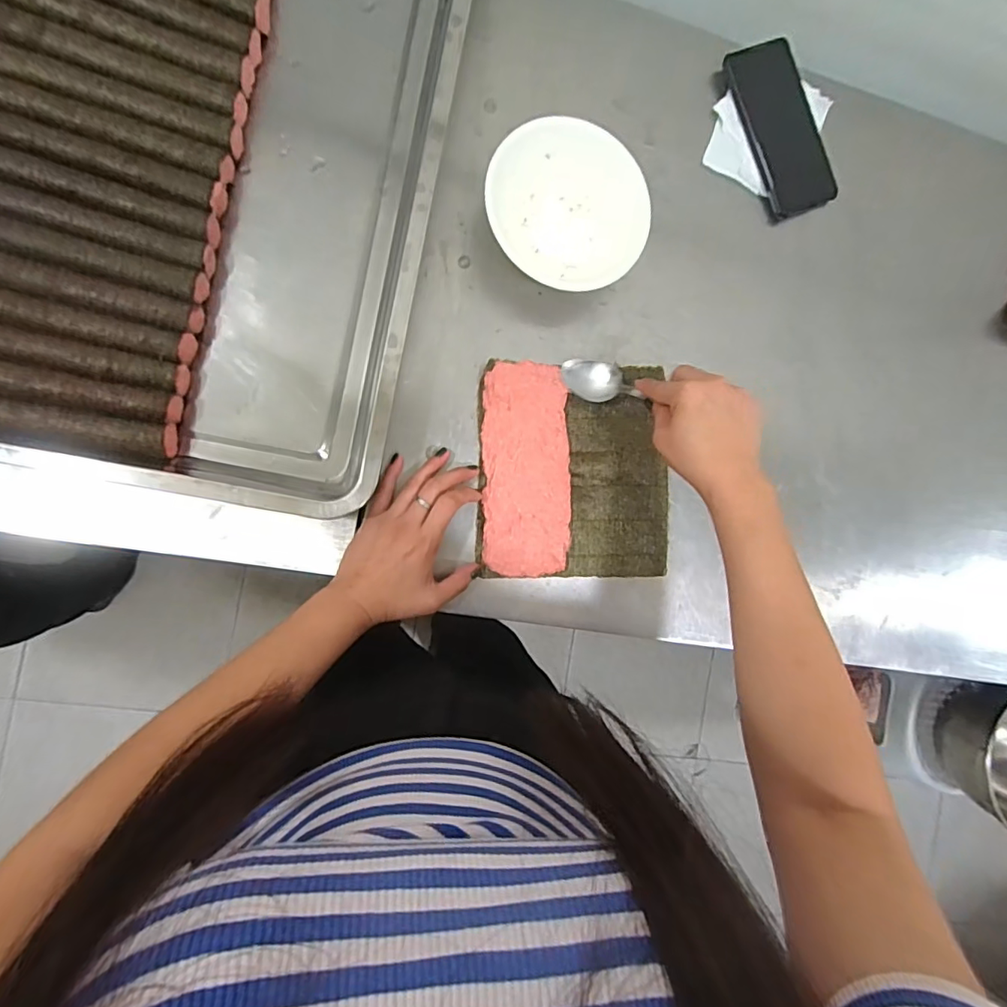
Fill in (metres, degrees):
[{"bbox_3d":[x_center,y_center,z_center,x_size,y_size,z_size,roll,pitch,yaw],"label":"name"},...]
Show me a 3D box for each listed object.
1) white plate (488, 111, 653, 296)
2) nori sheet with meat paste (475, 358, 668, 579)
[{"bbox_3d":[0.059,-0.260,0.467,0.133,0.044,0.142,0,91,-10],"label":"white plate"},{"bbox_3d":[0.068,-0.030,0.494,0.180,0.012,0.195,0,91,-10],"label":"nori sheet with meat paste"}]

